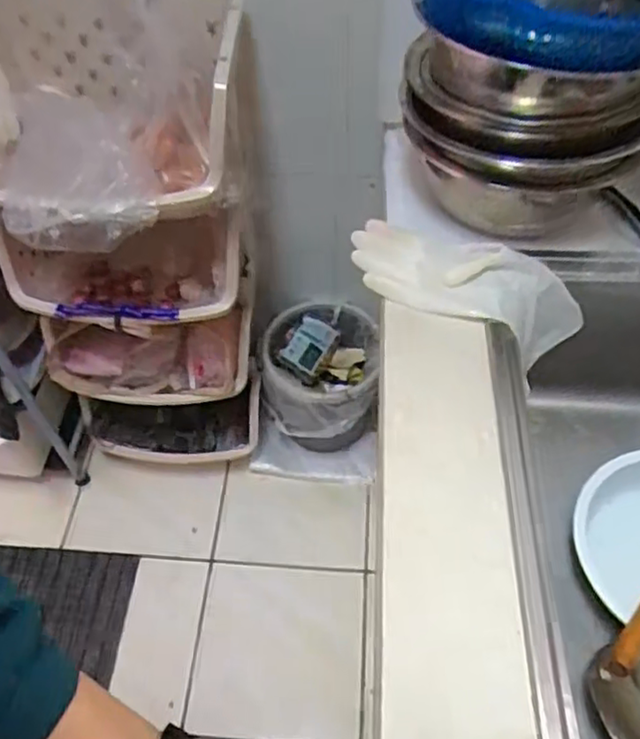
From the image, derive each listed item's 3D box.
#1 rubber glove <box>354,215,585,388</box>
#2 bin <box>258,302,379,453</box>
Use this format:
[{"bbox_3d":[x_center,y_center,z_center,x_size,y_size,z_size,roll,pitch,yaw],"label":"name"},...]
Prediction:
[{"bbox_3d":[0.149,-0.071,0.720,0.252,0.098,0.096,22,56,17],"label":"rubber glove"},{"bbox_3d":[0.002,0.030,1.370,0.233,0.220,0.249,3,53,4],"label":"bin"}]

